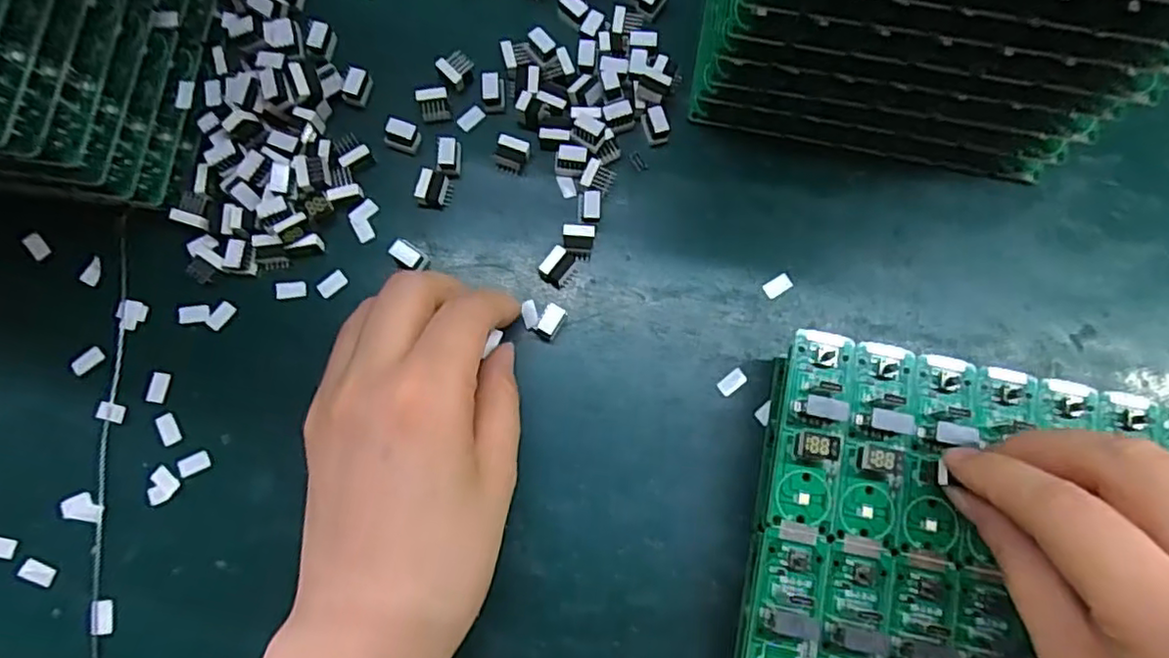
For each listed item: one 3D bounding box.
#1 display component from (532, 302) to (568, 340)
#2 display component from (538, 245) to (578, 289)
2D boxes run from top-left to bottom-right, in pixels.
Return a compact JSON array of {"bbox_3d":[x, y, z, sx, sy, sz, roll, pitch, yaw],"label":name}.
[{"bbox_3d":[-0.013,-0.003,0.256,0.009,0.009,0.013,28,81,5],"label":"display component"},{"bbox_3d":[-0.011,-0.024,0.262,0.011,0.008,0.014,33,81,6],"label":"display component"}]

